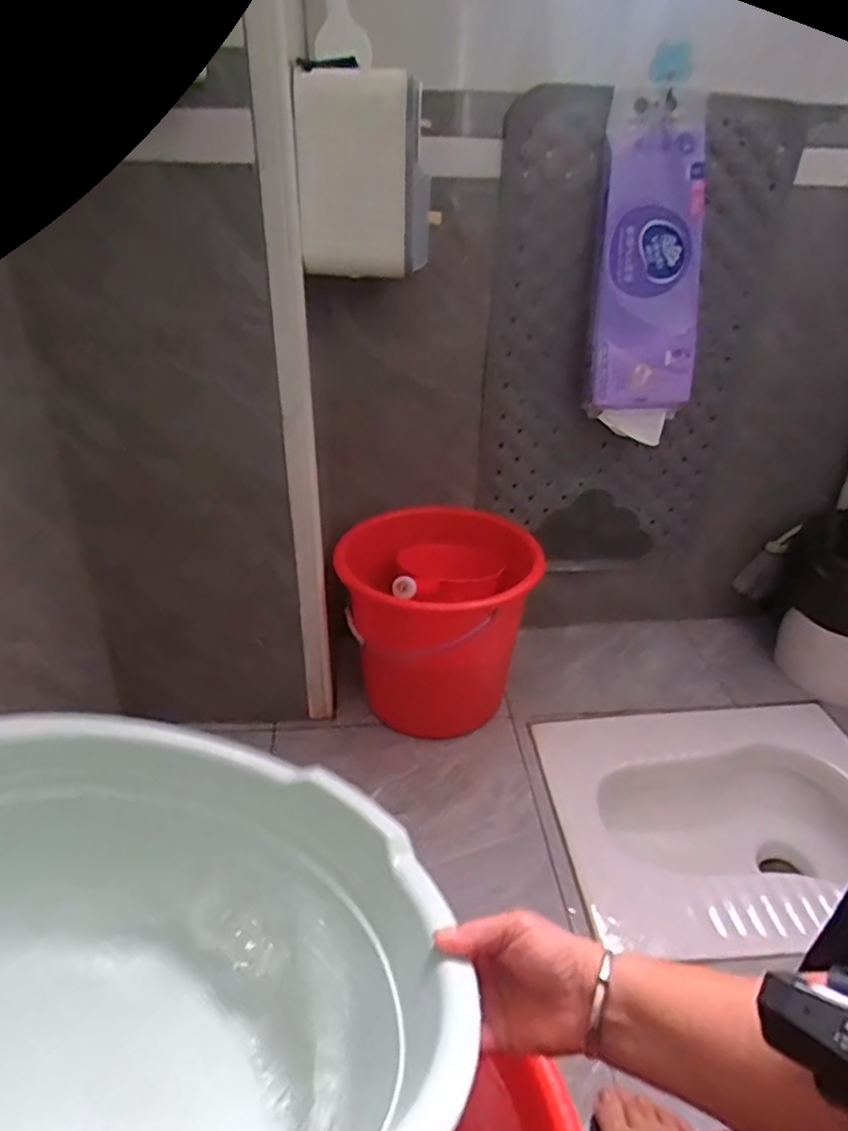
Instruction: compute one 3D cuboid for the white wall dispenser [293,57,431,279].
[{"bbox_3d":[-0.065,-0.467,0.789,0.161,0.201,0.074,1,30,1],"label":"white wall dispenser"}]

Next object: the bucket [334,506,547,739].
[{"bbox_3d":[0.019,0.108,1.071,0.257,0.321,0.276,1,30,0],"label":"bucket"}]

